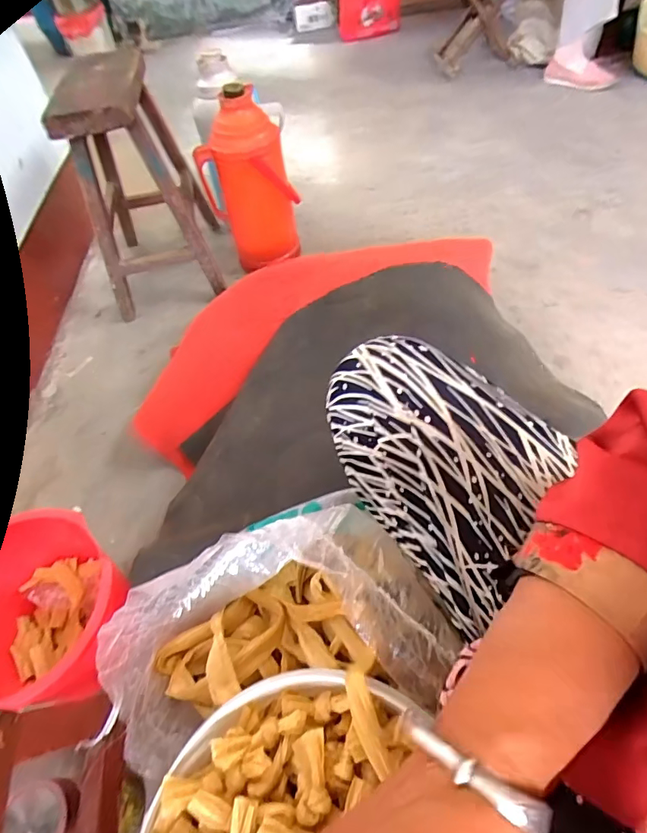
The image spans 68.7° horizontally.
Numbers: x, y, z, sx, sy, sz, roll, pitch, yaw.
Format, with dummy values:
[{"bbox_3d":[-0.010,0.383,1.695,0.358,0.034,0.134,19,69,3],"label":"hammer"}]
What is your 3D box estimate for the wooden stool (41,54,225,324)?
[{"bbox_3d":[-0.416,-0.516,1.078,0.248,0.442,0.356,-14,53,-2],"label":"wooden stool"}]

